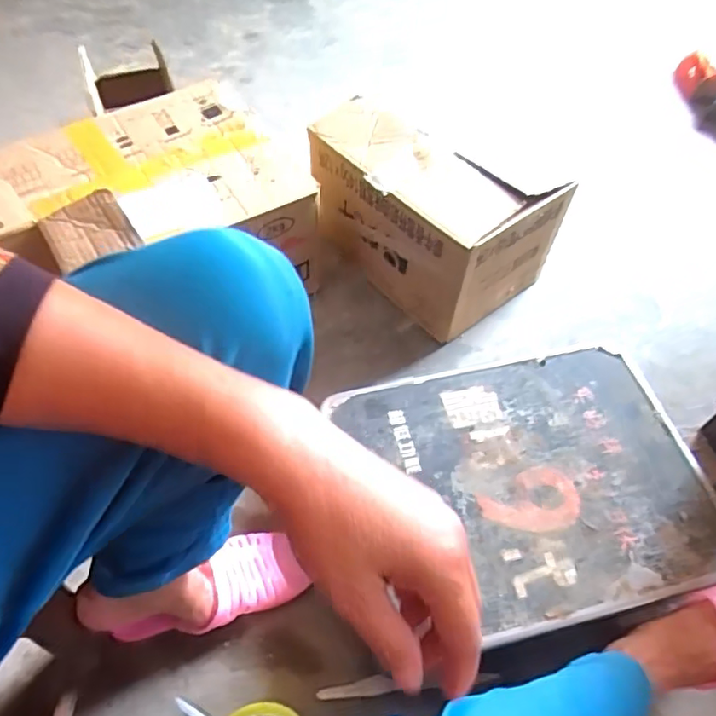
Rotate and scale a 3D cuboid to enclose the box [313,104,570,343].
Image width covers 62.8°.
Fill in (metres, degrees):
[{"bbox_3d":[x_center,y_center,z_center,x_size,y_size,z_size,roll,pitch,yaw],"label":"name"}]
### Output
[{"bbox_3d":[0.099,-0.226,0.886,0.201,0.195,0.331,-38,64,-23],"label":"box"}]

